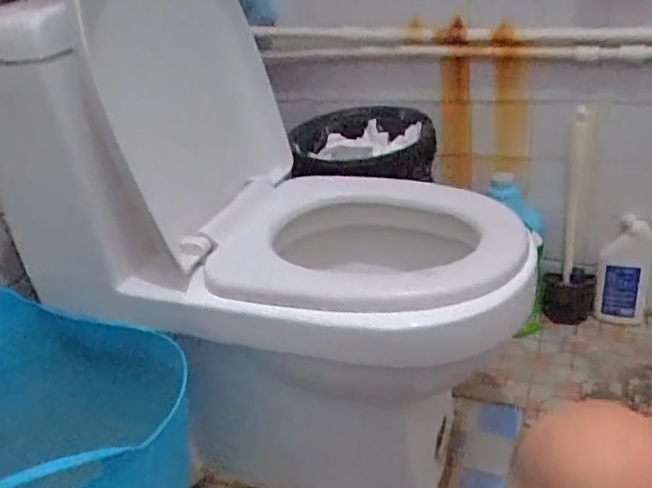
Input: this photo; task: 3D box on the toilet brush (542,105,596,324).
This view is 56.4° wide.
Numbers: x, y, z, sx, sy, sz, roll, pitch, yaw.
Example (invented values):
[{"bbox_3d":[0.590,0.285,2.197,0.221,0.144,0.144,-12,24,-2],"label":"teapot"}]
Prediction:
[{"bbox_3d":[0.470,-0.035,1.149,0.092,0.407,0.083,6,32,23],"label":"toilet brush"}]

